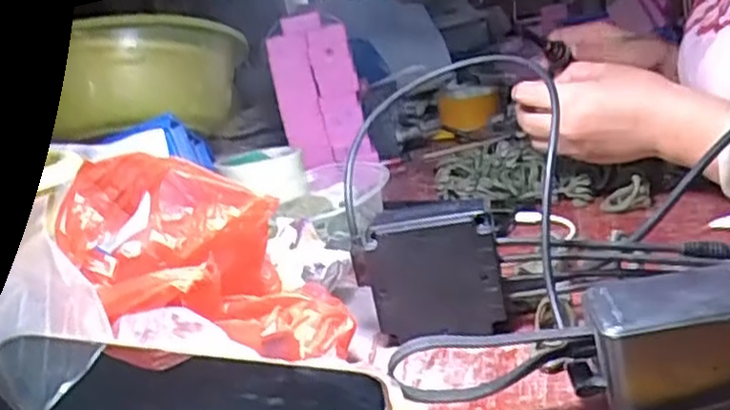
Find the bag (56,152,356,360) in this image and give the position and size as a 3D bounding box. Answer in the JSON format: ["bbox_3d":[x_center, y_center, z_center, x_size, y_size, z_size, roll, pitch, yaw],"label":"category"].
[{"bbox_3d":[-0.084,0.029,0.412,0.118,0.117,0.096,-3,18,26],"label":"bag"}]

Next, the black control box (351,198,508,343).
[{"bbox_3d":[0.039,0.040,0.455,0.087,0.084,0.027,-9,17,20],"label":"black control box"}]

